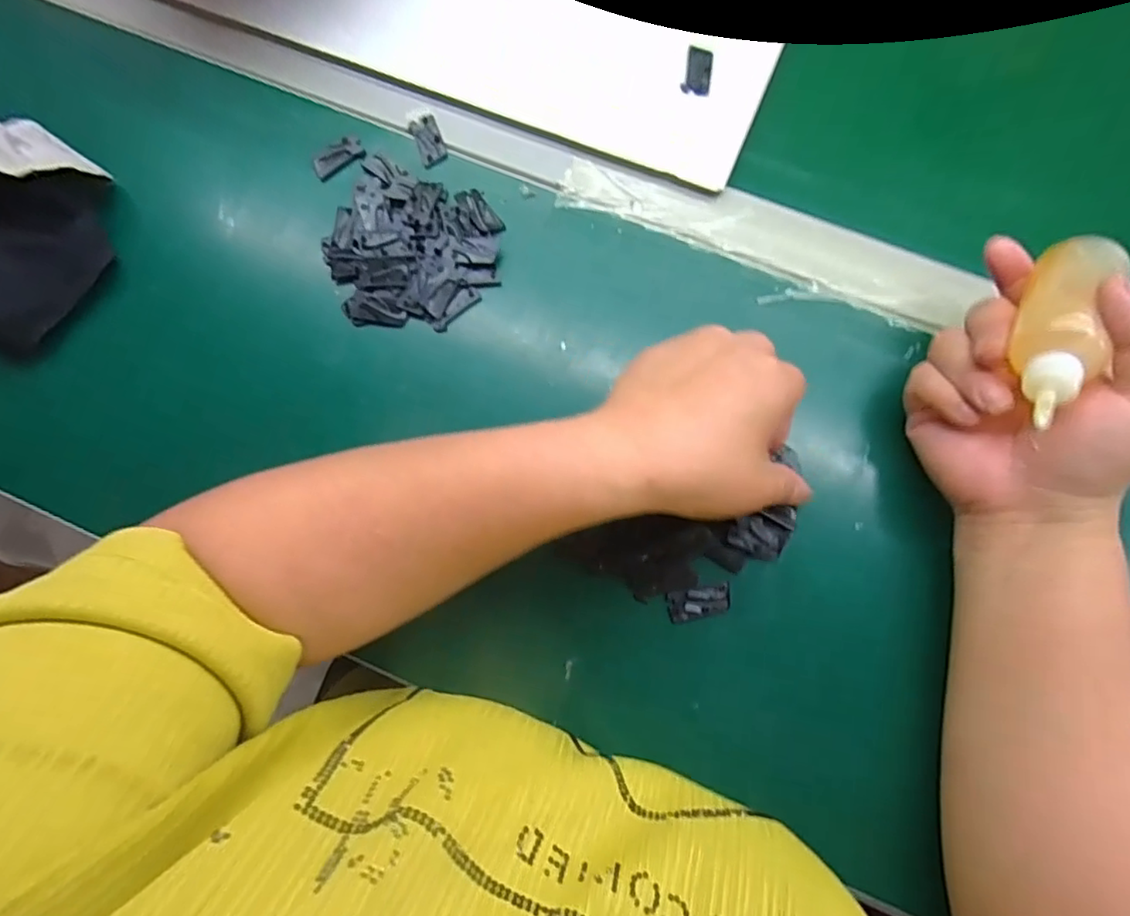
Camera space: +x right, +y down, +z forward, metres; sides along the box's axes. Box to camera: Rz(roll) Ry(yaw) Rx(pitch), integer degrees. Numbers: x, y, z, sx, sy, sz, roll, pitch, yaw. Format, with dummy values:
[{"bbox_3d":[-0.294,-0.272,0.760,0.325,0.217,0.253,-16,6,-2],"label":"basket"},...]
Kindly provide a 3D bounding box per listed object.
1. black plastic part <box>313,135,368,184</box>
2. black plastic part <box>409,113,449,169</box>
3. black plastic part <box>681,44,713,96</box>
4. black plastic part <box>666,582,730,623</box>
[{"bbox_3d":[-0.145,-0.193,0.385,0.034,0.004,0.020,-30,79,-6],"label":"black plastic part"},{"bbox_3d":[-0.087,-0.204,0.386,0.017,0.004,0.036,-21,79,-4],"label":"black plastic part"},{"bbox_3d":[0.085,-0.246,0.384,0.017,0.005,0.031,11,78,3],"label":"black plastic part"},{"bbox_3d":[0.073,0.079,0.328,0.035,0.004,0.016,-9,78,-1],"label":"black plastic part"}]

